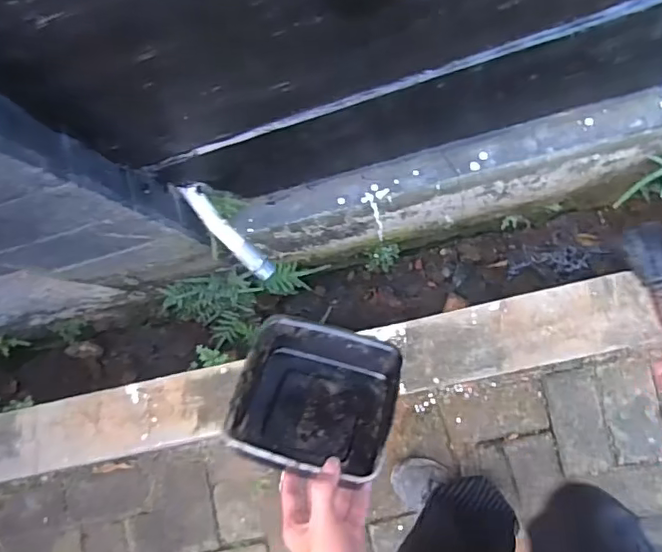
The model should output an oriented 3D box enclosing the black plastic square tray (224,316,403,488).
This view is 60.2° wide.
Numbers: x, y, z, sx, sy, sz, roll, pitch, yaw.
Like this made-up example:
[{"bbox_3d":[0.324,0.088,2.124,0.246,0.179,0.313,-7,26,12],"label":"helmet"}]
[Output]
[{"bbox_3d":[-0.014,0.132,0.600,0.160,0.068,0.163,13,55,6],"label":"black plastic square tray"}]

